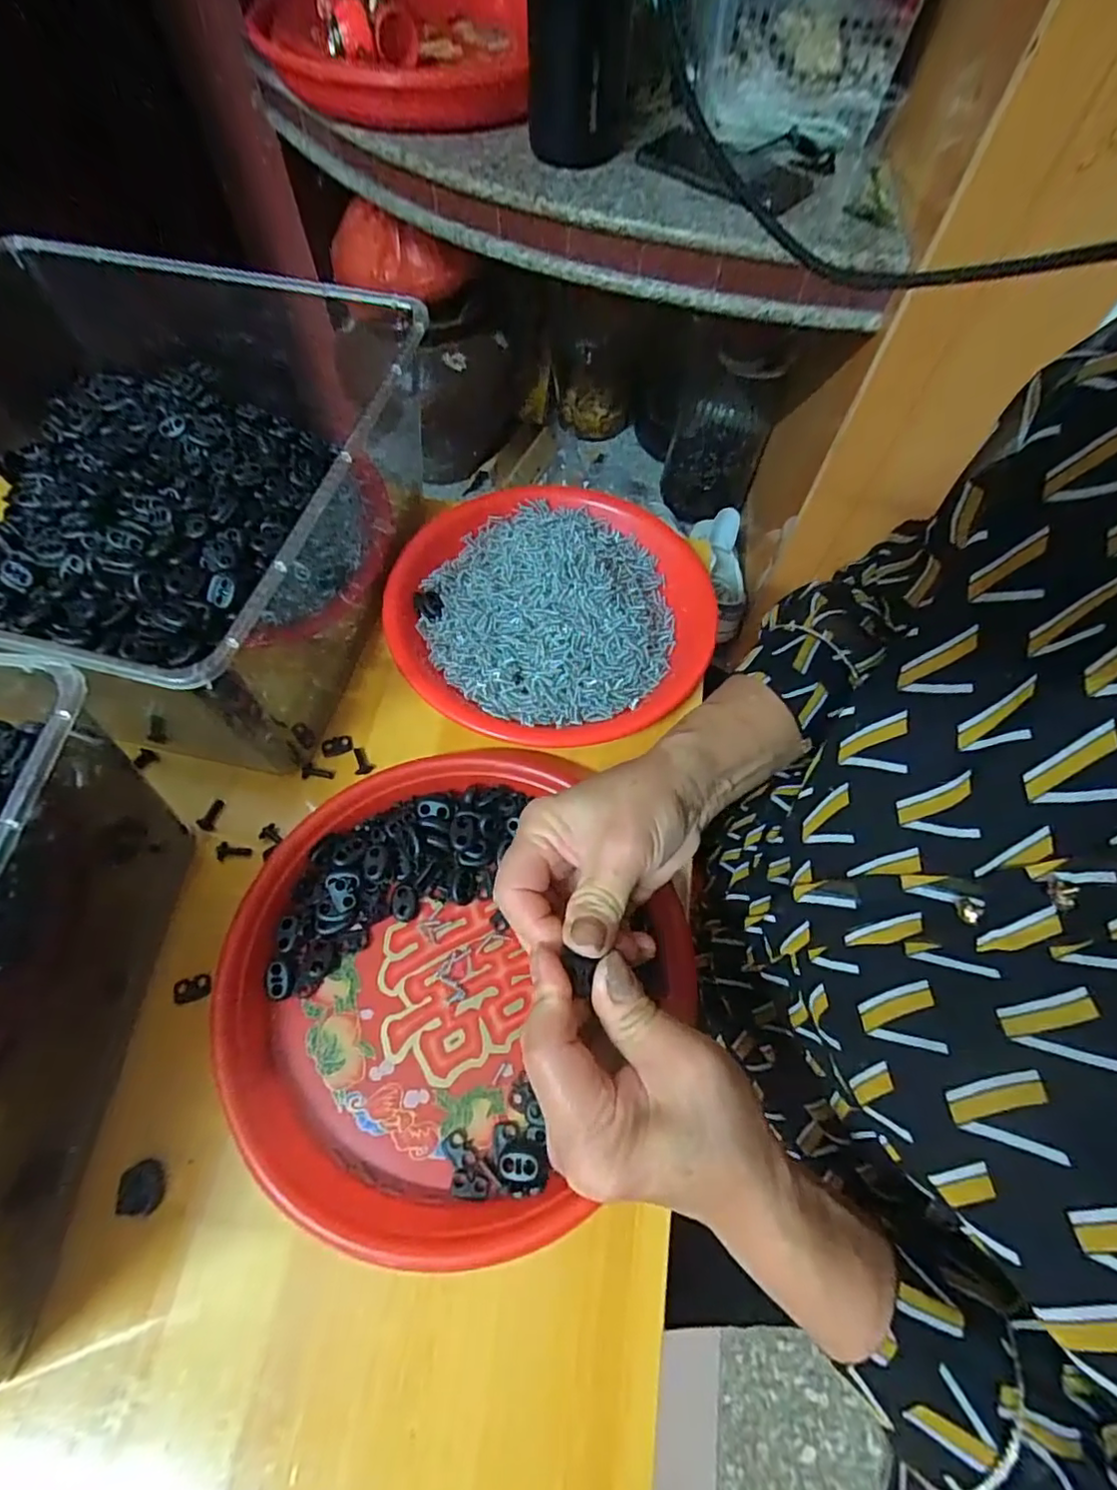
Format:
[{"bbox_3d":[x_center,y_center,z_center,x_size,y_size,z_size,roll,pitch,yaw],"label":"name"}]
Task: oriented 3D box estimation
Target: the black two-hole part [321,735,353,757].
[{"bbox_3d":[-0.144,0.000,0.385,0.019,0.004,0.013,-13,64,-8],"label":"black two-hole part"}]

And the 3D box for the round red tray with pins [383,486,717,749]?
[{"bbox_3d":[-0.003,-0.103,0.420,0.217,0.035,0.231,1,63,-2],"label":"round red tray with pins"}]

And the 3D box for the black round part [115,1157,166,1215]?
[{"bbox_3d":[-0.196,0.207,0.277,0.020,0.004,0.021,1,63,-2],"label":"black round part"}]

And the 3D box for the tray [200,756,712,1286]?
[{"bbox_3d":[-0.057,0.118,0.320,0.227,0.034,0.239,1,63,-2],"label":"tray"}]

